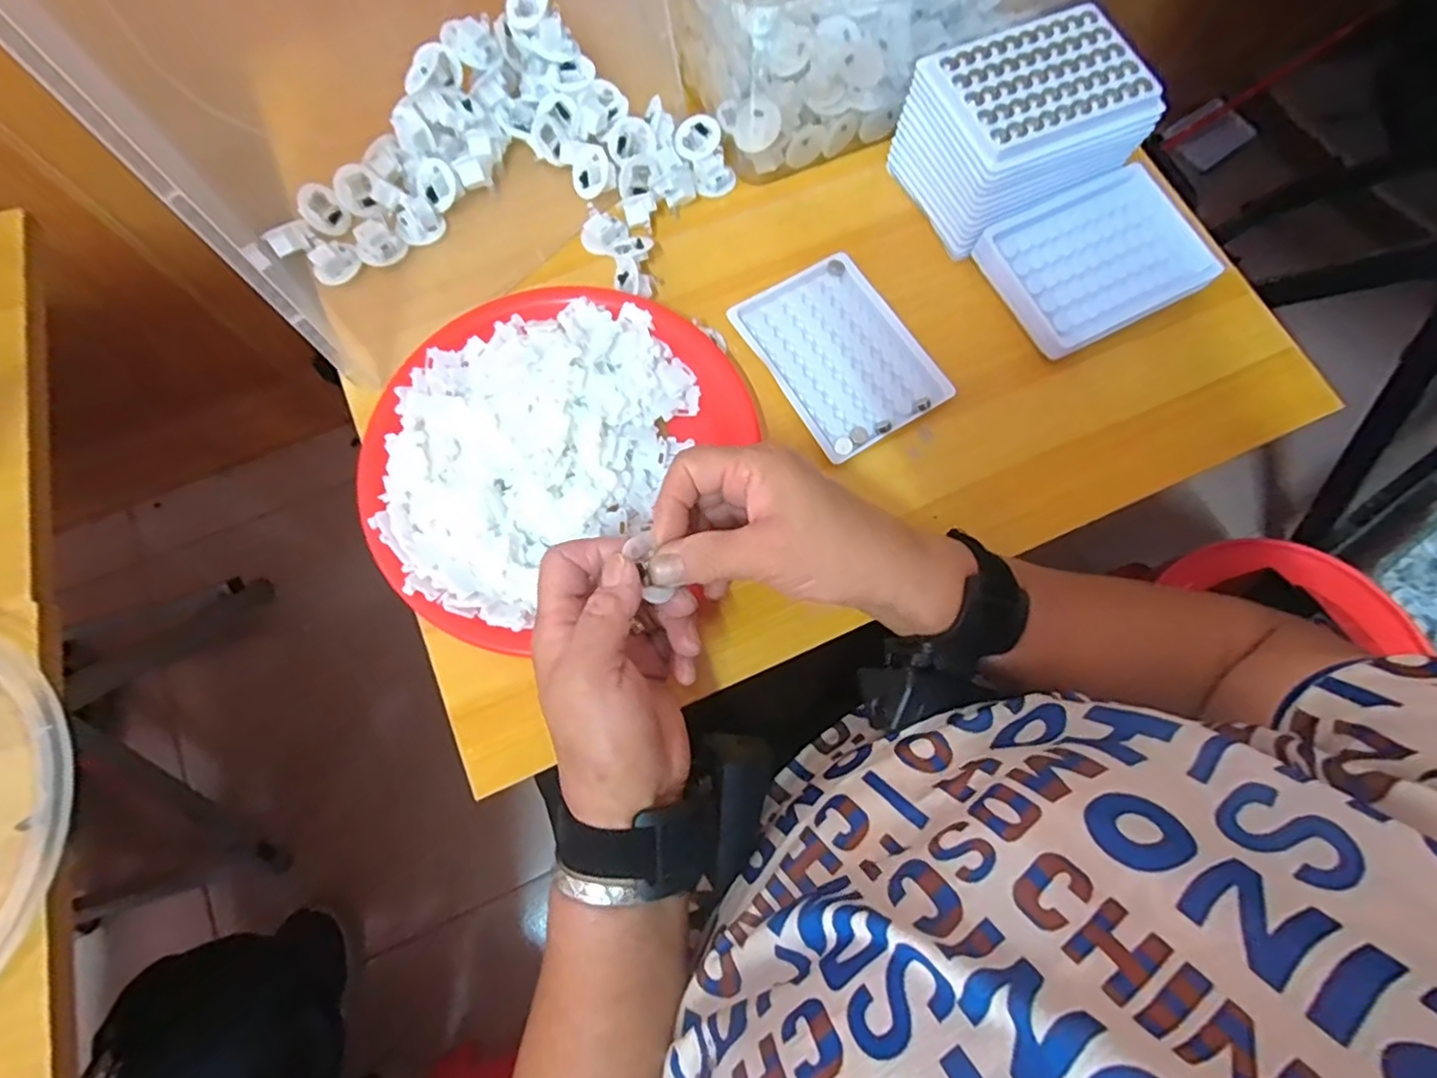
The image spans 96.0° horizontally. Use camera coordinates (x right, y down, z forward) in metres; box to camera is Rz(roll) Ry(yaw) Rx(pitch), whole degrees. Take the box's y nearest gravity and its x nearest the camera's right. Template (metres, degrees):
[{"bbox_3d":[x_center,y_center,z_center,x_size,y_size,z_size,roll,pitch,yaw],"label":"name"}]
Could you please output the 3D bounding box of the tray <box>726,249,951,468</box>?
[{"bbox_3d":[0.078,-0.122,0.425,0.093,0.011,0.129,-31,77,-10],"label":"tray"}]

